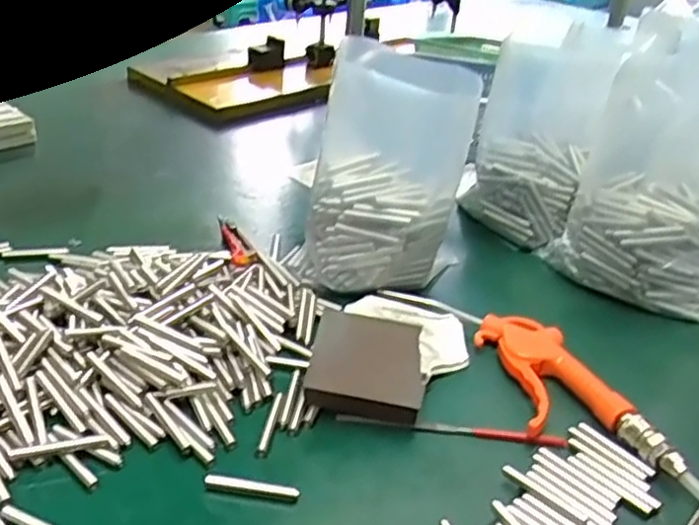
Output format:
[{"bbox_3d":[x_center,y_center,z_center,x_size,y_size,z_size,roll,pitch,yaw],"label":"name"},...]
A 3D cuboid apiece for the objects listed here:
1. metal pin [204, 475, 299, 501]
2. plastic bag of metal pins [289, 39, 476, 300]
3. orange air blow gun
[{"bbox_3d":[-0.061,0.139,0.432,0.058,0.006,0.009,8,29,7],"label":"metal pin"},{"bbox_3d":[0.033,-0.079,0.629,0.135,0.203,0.120,5,31,3],"label":"plastic bag of metal pins"},{"bbox_3d":[0.152,0.093,0.517,0.073,0.023,0.180,-4,30,-16],"label":"orange air blow gun"}]

